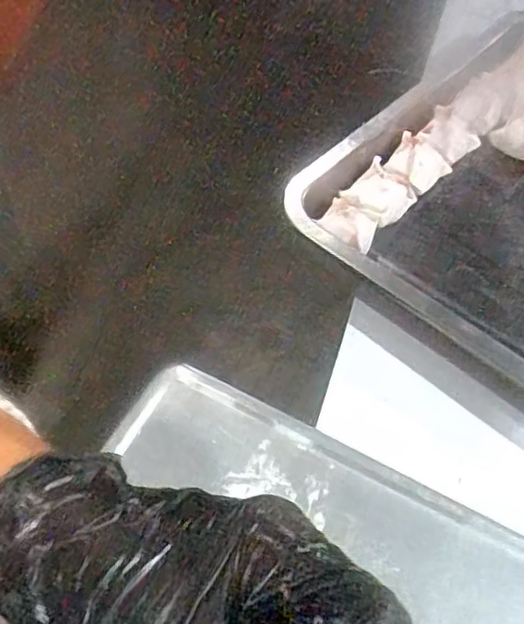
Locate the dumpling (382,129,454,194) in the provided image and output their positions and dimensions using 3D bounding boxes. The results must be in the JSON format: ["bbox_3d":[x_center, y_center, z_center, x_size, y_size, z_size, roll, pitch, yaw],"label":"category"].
[{"bbox_3d":[0.119,-0.110,0.506,0.040,0.029,0.050,28,57,15],"label":"dumpling"}]

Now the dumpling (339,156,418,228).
[{"bbox_3d":[0.086,-0.084,0.486,0.038,0.031,0.053,36,60,20],"label":"dumpling"}]

